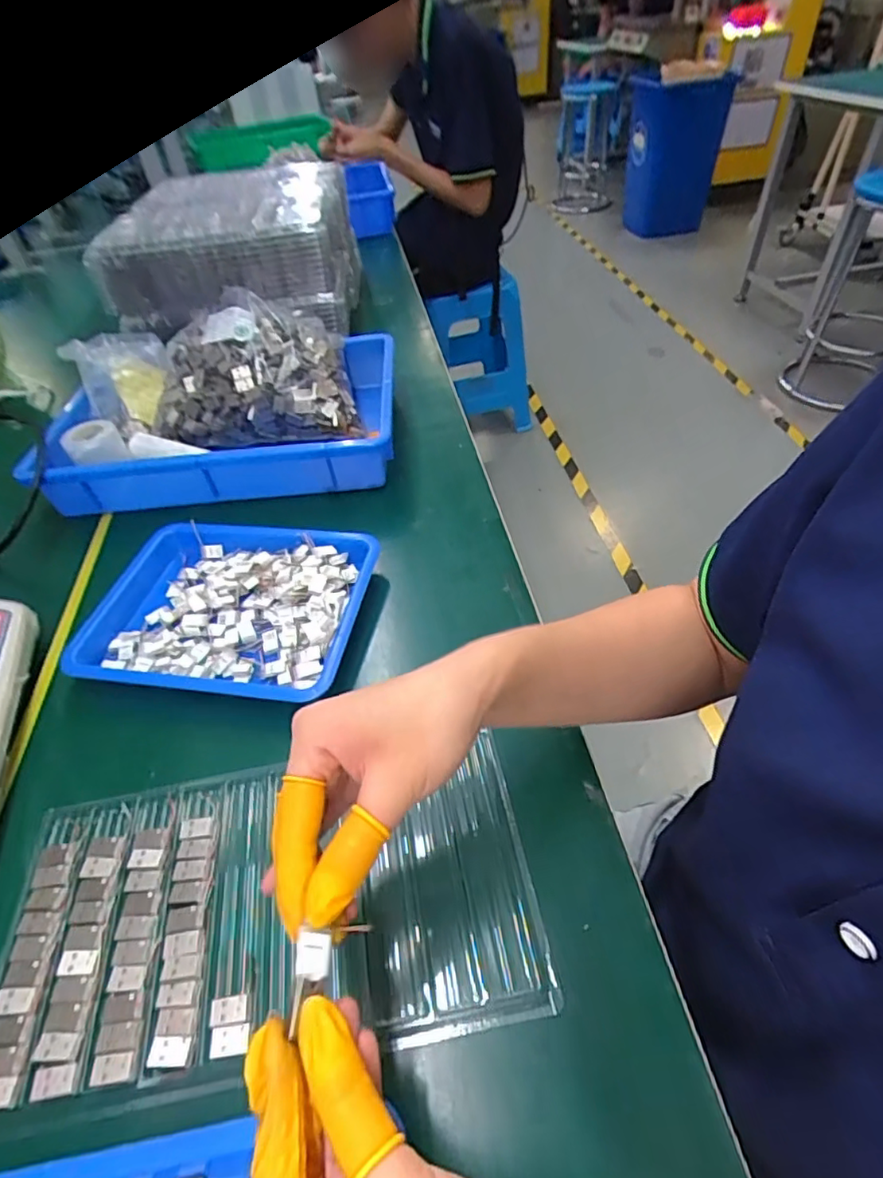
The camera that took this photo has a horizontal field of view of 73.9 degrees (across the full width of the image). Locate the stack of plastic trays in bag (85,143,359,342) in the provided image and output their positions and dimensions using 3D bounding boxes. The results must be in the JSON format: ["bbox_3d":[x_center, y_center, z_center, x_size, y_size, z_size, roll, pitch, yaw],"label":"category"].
[{"bbox_3d":[-0.296,-0.509,0.864,0.311,0.131,0.358,-6,45,-2],"label":"stack of plastic trays in bag"}]

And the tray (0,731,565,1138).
[{"bbox_3d":[-0.097,0.176,0.335,0.291,0.009,0.159,-8,45,-5],"label":"tray"}]

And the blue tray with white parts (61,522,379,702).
[{"bbox_3d":[-0.180,0.012,0.483,0.229,0.031,0.171,4,45,8],"label":"blue tray with white parts"}]

